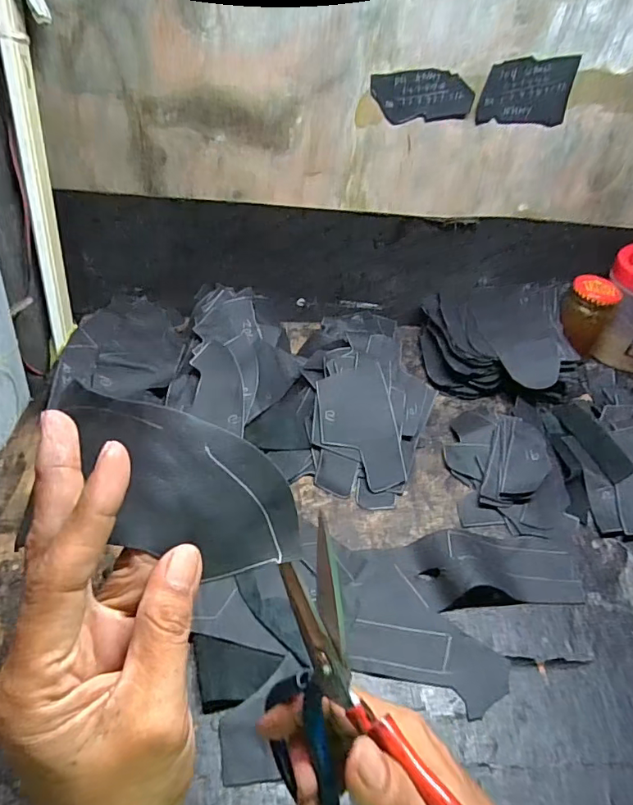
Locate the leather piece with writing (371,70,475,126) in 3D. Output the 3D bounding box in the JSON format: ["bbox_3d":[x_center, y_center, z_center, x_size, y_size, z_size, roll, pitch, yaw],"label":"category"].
[{"bbox_3d":[0.126,-0.364,0.587,0.119,0.052,0.004,5,44,0],"label":"leather piece with writing"}]

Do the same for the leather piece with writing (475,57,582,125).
[{"bbox_3d":[0.246,-0.364,0.577,0.102,0.068,0.005,3,43,2],"label":"leather piece with writing"}]

